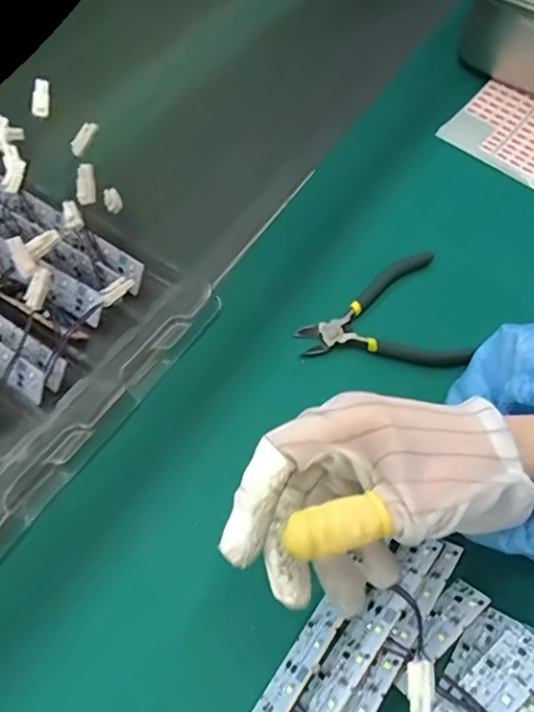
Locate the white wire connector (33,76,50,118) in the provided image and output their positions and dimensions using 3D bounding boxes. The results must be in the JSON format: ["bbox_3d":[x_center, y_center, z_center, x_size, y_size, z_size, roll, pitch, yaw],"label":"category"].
[{"bbox_3d":[-0.168,-0.192,0.403,0.011,0.006,0.027,4,94,0],"label":"white wire connector"}]

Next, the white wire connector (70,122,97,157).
[{"bbox_3d":[-0.136,-0.161,0.401,0.009,0.006,0.027,31,90,14],"label":"white wire connector"}]

